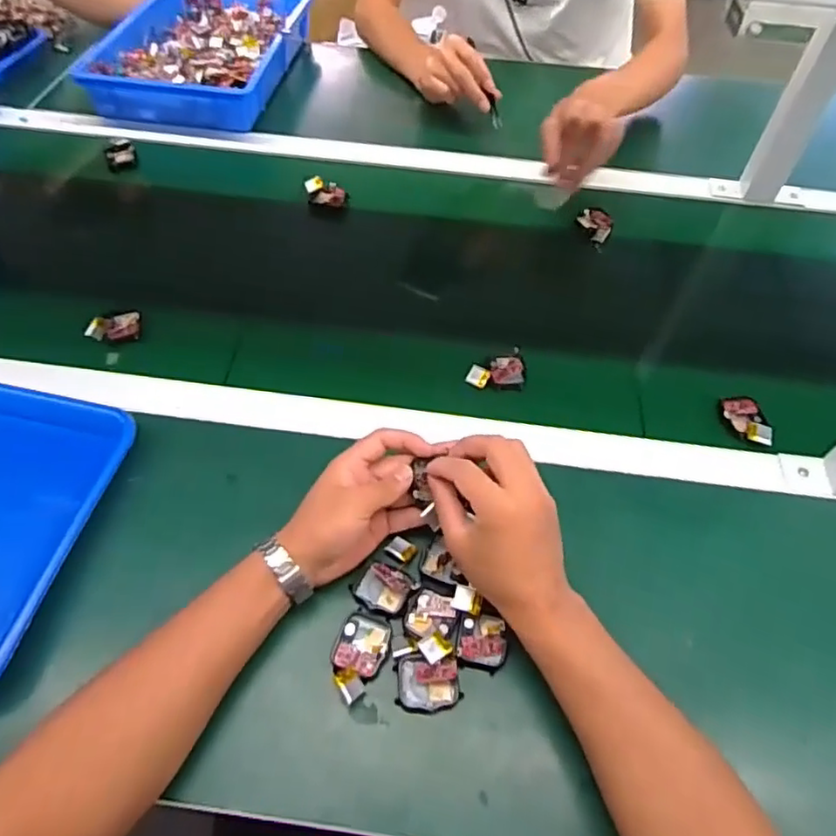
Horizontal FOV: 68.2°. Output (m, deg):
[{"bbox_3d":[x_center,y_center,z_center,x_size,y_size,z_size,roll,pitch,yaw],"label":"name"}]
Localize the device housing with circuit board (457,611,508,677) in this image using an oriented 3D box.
[{"bbox_3d":[0.049,0.169,0.470,0.037,0.009,0.042,9,56,5],"label":"device housing with circuit board"}]

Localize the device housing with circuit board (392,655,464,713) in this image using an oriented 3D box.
[{"bbox_3d":[0.007,0.193,0.449,0.046,0.016,0.036,0,55,-2],"label":"device housing with circuit board"}]

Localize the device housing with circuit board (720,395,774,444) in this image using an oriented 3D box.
[{"bbox_3d":[0.317,0.000,0.596,0.041,0.008,0.055,9,56,4],"label":"device housing with circuit board"}]

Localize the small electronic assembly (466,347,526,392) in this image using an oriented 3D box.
[{"bbox_3d":[0.080,-0.048,0.618,0.055,0.023,0.035,10,56,5],"label":"small electronic assembly"}]

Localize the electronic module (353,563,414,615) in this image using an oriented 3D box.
[{"bbox_3d":[-0.027,0.134,0.489,0.040,0.011,0.034,21,58,13],"label":"electronic module"}]

